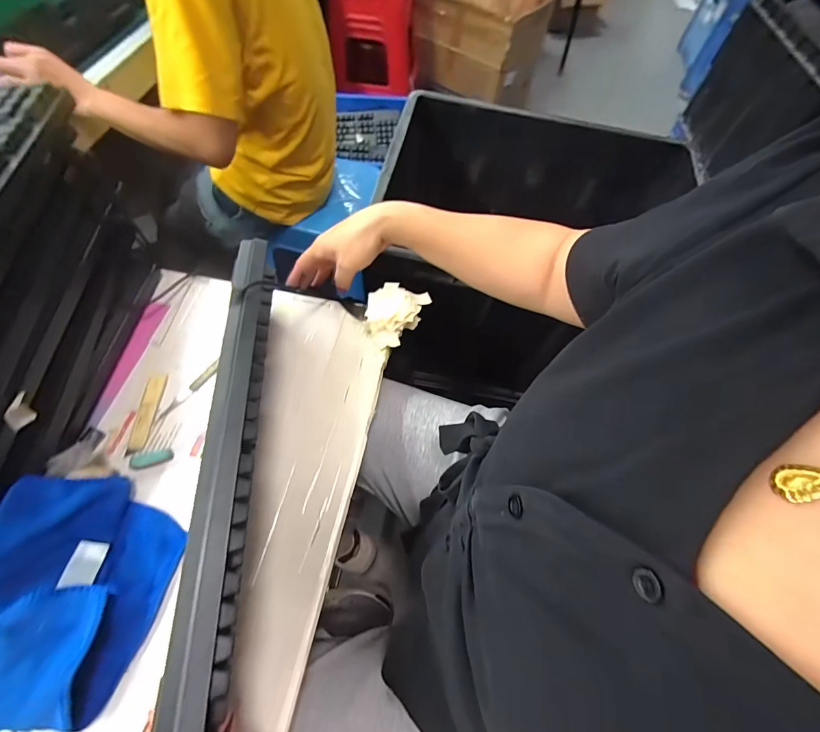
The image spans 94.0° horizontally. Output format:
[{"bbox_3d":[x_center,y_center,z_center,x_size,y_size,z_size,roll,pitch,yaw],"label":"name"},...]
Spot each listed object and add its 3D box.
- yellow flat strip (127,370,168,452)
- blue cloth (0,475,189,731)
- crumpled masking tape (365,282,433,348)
[{"bbox_3d":[-0.310,0.050,0.450,0.020,0.006,0.095,2,61,-2],"label":"yellow flat strip"},{"bbox_3d":[-0.305,0.198,0.328,0.131,0.079,0.186,16,62,6],"label":"blue cloth"},{"bbox_3d":[-0.020,-0.067,0.503,0.073,0.045,0.076,1,61,-2],"label":"crumpled masking tape"}]

